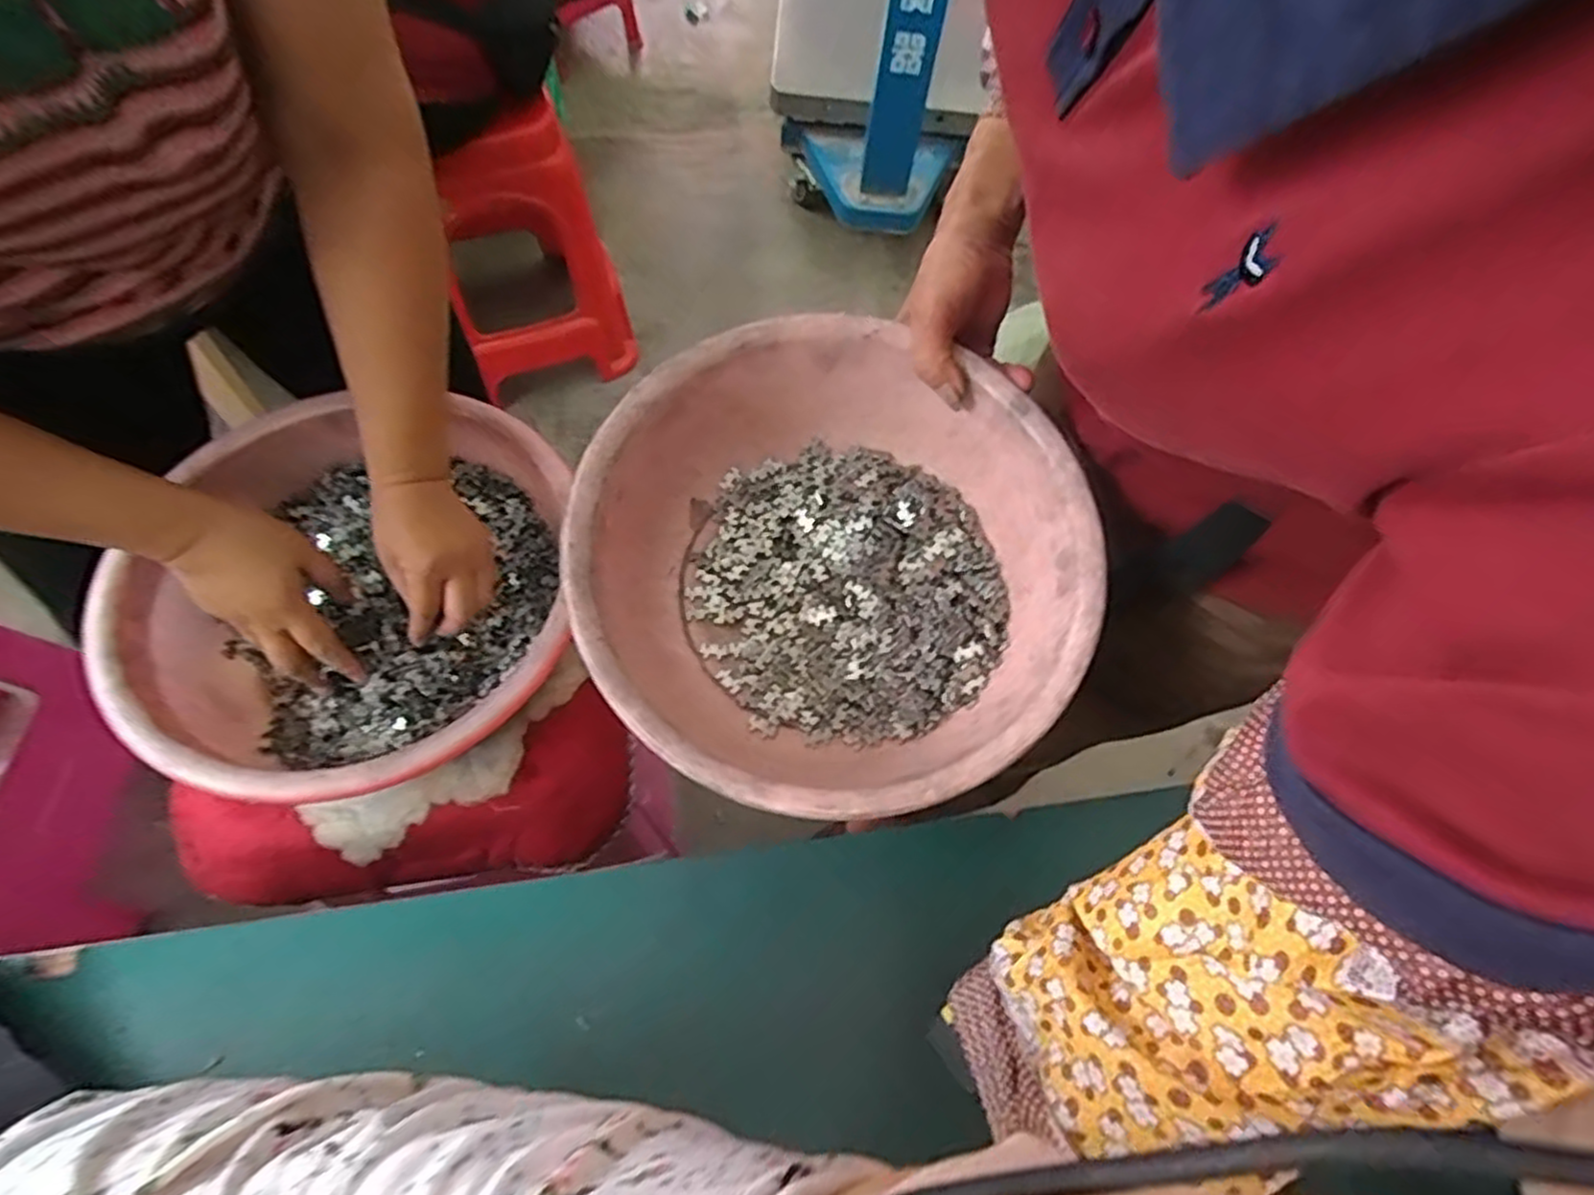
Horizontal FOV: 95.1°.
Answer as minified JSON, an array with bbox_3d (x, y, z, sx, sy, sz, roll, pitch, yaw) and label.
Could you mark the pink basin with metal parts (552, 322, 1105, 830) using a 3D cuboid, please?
[{"bbox_3d":[0.022,-0.019,0.449,0.288,0.098,0.287,0,69,0],"label":"pink basin with metal parts"}]

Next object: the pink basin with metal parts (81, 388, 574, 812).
[{"bbox_3d":[-0.333,-0.003,0.583,0.307,0.118,0.319,0,69,0],"label":"pink basin with metal parts"}]

